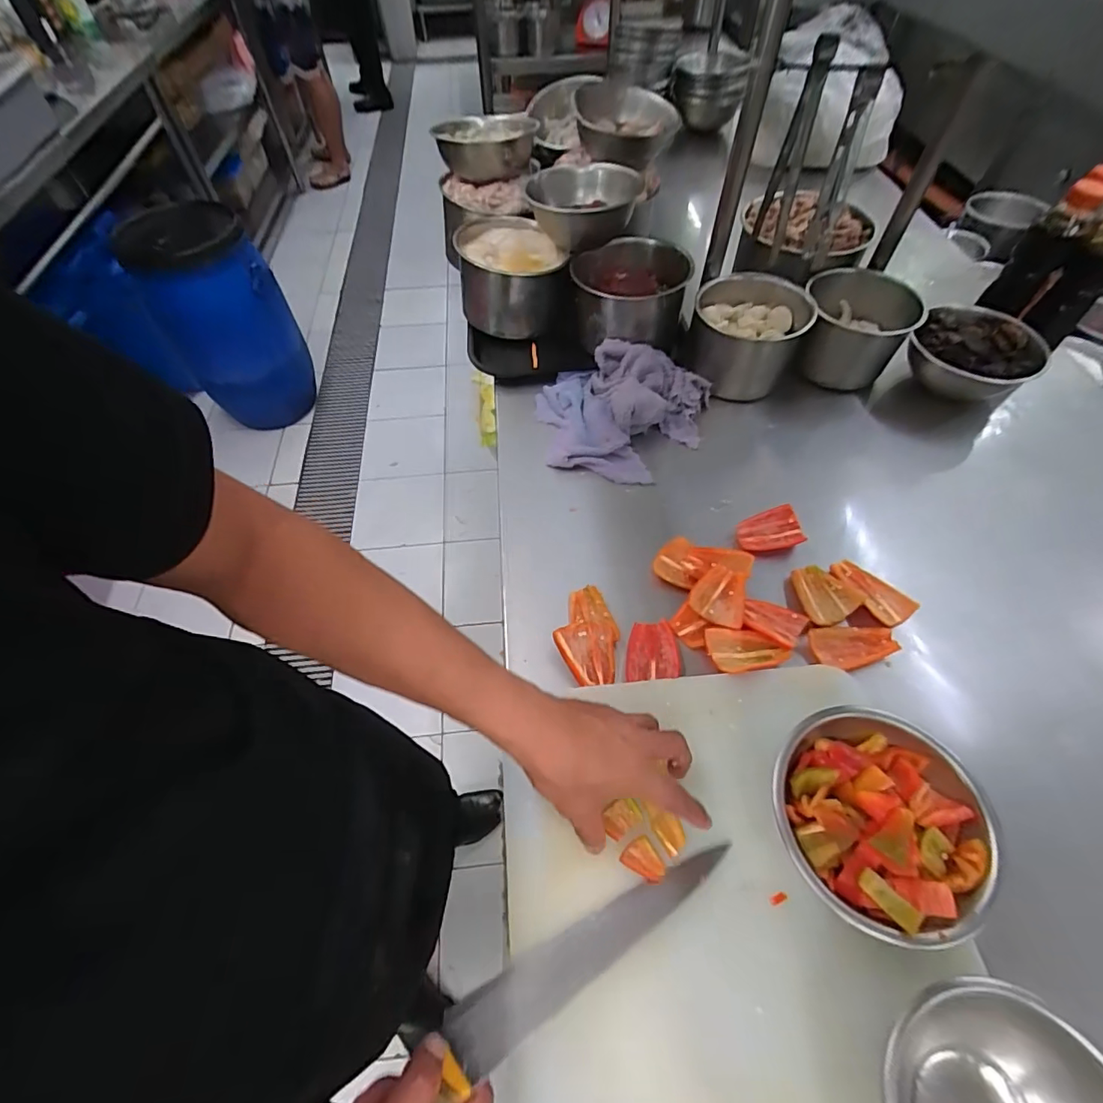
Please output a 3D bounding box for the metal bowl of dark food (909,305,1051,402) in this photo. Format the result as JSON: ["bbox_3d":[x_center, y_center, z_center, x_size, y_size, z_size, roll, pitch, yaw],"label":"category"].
[{"bbox_3d":[0.579,-0.264,0.719,0.150,0.084,0.141,33,63,20],"label":"metal bowl of dark food"}]

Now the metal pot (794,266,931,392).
[{"bbox_3d":[0.430,-0.317,0.750,0.144,0.119,0.143,0,57,1],"label":"metal pot"}]

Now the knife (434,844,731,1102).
[{"bbox_3d":[-0.022,0.313,0.355,0.359,0.038,0.038,-23,57,-22],"label":"knife"}]

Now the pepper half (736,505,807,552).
[{"bbox_3d":[0.258,-0.024,0.607,0.070,0.014,0.050,-11,56,-3],"label":"pepper half"}]

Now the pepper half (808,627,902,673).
[{"bbox_3d":[0.310,0.097,0.523,0.081,0.011,0.042,-7,55,0],"label":"pepper half"}]

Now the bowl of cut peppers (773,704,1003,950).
[{"bbox_3d":[0.250,0.208,0.399,0.143,0.058,0.154,2,57,3],"label":"bowl of cut peppers"}]

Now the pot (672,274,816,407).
[{"bbox_3d":[0.272,-0.303,0.729,0.147,0.117,0.142,1,57,2],"label":"pot"}]

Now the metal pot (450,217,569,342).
[{"bbox_3d":[-0.062,-0.431,0.809,0.158,0.098,0.169,-7,57,-3],"label":"metal pot"}]

